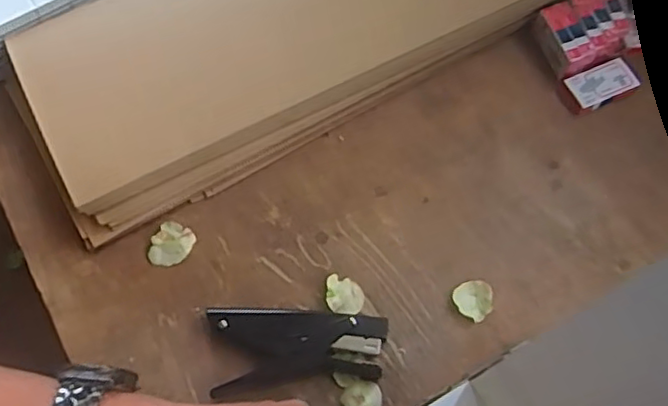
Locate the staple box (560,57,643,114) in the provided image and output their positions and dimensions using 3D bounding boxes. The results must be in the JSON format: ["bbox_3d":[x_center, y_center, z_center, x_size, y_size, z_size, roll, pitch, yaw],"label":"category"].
[{"bbox_3d":[0.276,-0.120,0.651,0.074,0.019,0.042,-17,68,-7],"label":"staple box"}]

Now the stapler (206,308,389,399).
[{"bbox_3d":[-0.030,0.122,0.540,0.145,0.025,0.068,-4,67,-2],"label":"stapler"}]

